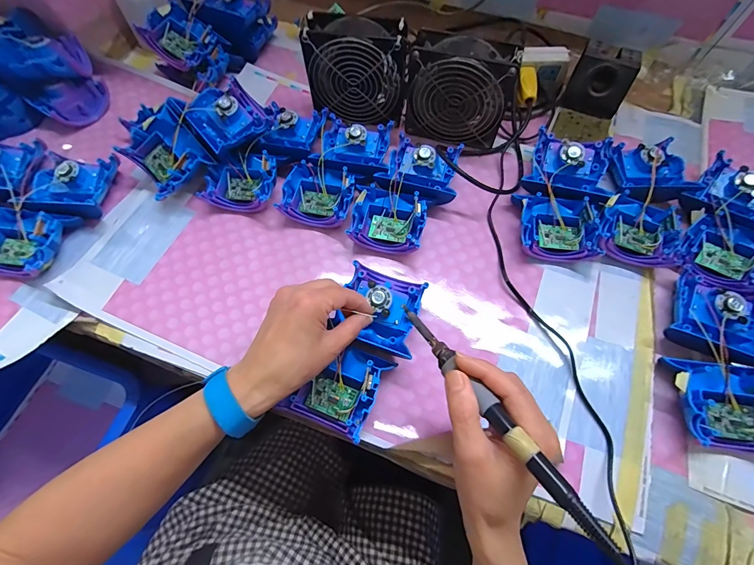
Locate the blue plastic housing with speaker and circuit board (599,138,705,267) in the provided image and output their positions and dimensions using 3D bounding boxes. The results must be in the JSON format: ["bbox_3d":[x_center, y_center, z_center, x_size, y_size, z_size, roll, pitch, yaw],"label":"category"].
[{"bbox_3d":[0.314,-0.100,0.428,0.095,0.037,0.181,19,68,10],"label":"blue plastic housing with speaker and circuit board"}]

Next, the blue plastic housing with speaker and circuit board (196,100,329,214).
[{"bbox_3d":[-0.136,-0.158,0.460,0.090,0.039,0.173,23,69,11],"label":"blue plastic housing with speaker and circuit board"}]

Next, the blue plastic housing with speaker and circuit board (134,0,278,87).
[{"bbox_3d":[-0.230,-0.363,0.526,0.085,0.069,0.172,36,72,16],"label":"blue plastic housing with speaker and circuit board"}]

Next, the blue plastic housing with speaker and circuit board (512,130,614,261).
[{"bbox_3d":[0.215,-0.101,0.428,0.096,0.044,0.170,16,68,9],"label":"blue plastic housing with speaker and circuit board"}]

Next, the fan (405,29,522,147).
[{"bbox_3d":[0.099,-0.232,0.449,0.122,0.110,0.054,16,68,8],"label":"fan"}]

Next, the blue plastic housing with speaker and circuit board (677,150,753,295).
[{"bbox_3d":[0.394,-0.067,0.407,0.100,0.034,0.178,34,72,15],"label":"blue plastic housing with speaker and circuit board"}]

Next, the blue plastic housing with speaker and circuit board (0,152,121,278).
[{"bbox_3d":[-0.379,-0.083,0.424,0.105,0.036,0.166,10,67,6],"label":"blue plastic housing with speaker and circuit board"}]

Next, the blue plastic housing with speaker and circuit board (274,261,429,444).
[{"bbox_3d":[-0.017,0.062,0.355,0.080,0.030,0.159,25,72,12],"label":"blue plastic housing with speaker and circuit board"}]

